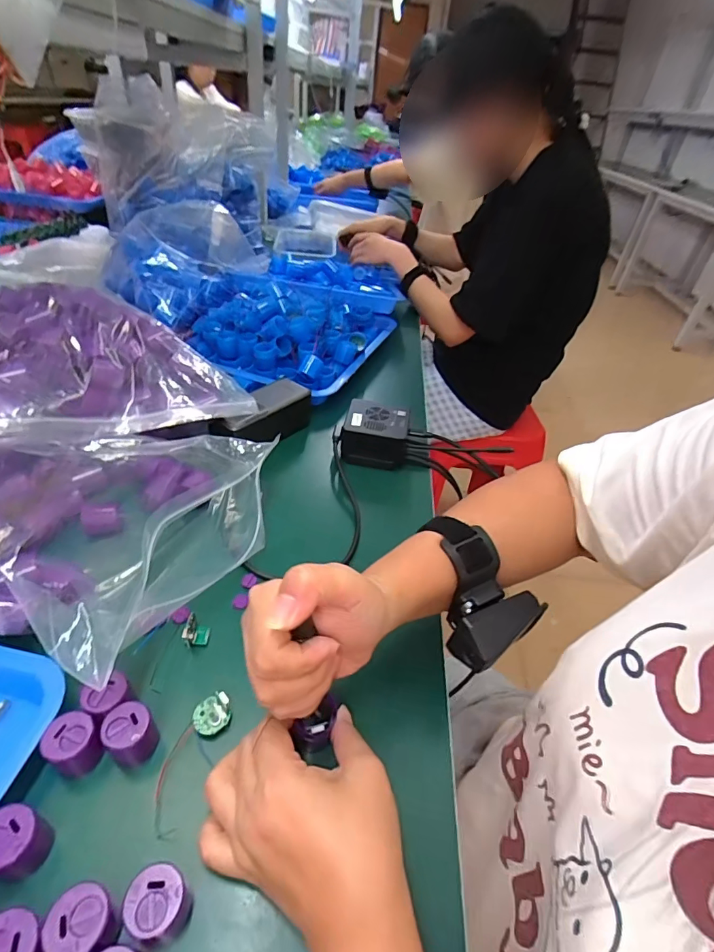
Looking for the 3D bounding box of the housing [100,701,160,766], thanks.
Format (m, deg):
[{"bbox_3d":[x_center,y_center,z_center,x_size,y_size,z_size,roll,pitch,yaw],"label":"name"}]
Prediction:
[{"bbox_3d":[-0.147,0.170,0.301,0.027,0.036,0.027,4,40,-4],"label":"housing"}]

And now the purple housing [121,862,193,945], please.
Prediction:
[{"bbox_3d":[-0.103,0.223,0.240,0.026,0.033,0.027,4,40,-4],"label":"purple housing"}]

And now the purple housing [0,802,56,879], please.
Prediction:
[{"bbox_3d":[-0.188,0.202,0.253,0.026,0.032,0.028,4,40,-4],"label":"purple housing"}]

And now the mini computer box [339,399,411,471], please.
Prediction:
[{"bbox_3d":[0.024,-0.052,0.571,0.082,0.048,0.072,13,40,7],"label":"mini computer box"}]

